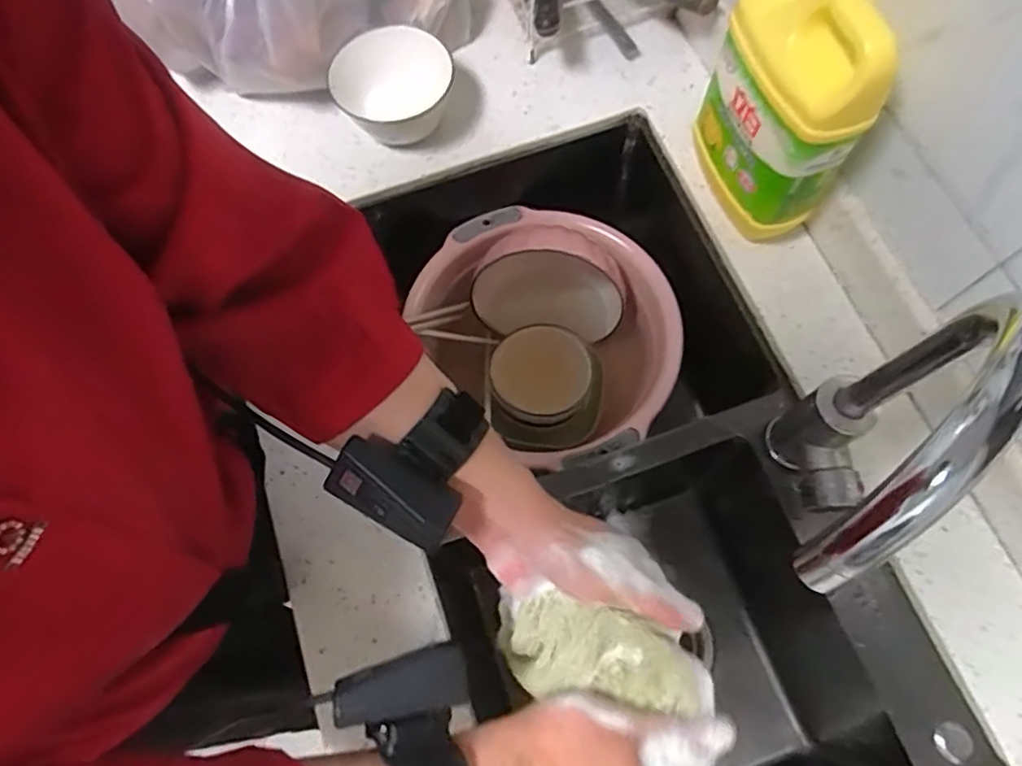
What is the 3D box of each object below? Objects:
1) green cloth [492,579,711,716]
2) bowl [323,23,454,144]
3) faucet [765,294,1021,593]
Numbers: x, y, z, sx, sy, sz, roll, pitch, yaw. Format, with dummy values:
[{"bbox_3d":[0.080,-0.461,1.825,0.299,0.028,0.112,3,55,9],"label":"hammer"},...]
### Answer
[{"bbox_3d":[0.051,0.164,0.377,0.124,0.034,0.055,11,71,12],"label":"green cloth"},{"bbox_3d":[-0.129,-0.304,0.668,0.129,0.067,0.106,3,71,3],"label":"bowl"},{"bbox_3d":[0.195,0.056,0.403,0.177,0.302,0.056,-41,74,-12],"label":"faucet"}]

